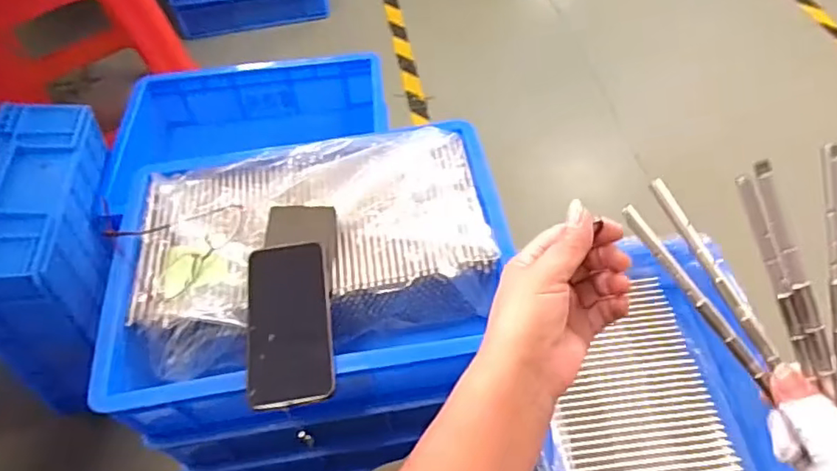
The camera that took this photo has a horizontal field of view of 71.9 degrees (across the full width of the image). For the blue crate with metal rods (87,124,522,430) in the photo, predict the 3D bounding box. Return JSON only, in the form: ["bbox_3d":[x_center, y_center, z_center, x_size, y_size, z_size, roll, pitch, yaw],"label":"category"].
[{"bbox_3d":[-0.112,0.041,0.657,0.411,0.146,0.296,-10,53,-4],"label":"blue crate with metal rods"}]

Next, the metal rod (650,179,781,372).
[{"bbox_3d":[0.184,0.021,0.359,0.008,0.008,0.130,-27,80,-15],"label":"metal rod"}]

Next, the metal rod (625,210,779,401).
[{"bbox_3d":[0.169,0.037,0.351,0.009,0.007,0.134,-37,87,-21],"label":"metal rod"}]

